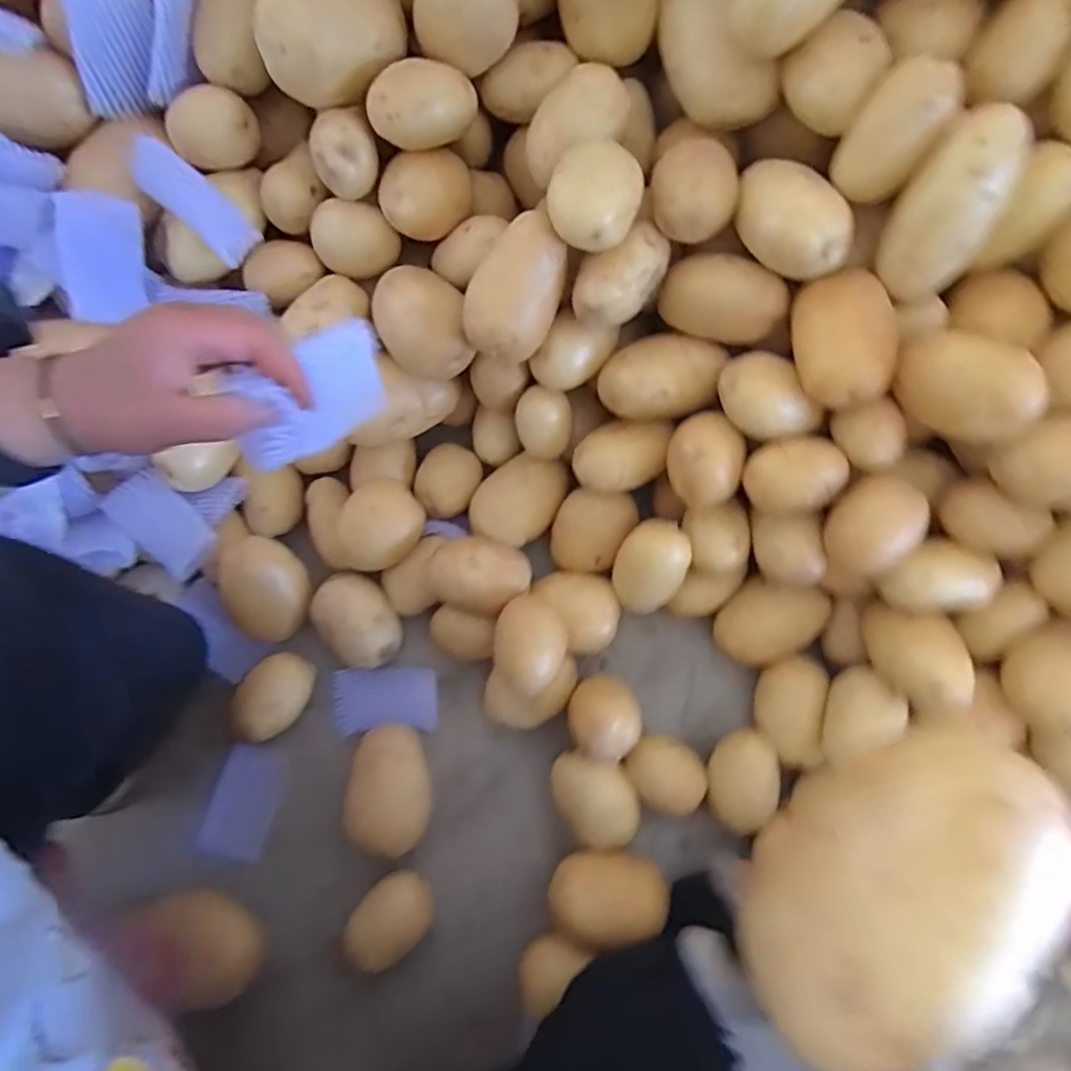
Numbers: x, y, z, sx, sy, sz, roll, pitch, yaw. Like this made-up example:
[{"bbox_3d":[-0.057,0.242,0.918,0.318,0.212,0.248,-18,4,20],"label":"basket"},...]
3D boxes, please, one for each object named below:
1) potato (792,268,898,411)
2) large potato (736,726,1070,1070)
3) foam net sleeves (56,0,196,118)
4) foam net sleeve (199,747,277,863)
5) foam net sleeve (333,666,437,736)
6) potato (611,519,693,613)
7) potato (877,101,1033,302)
[{"bbox_3d":[0.240,-0.152,0.517,0.062,0.064,0.096,-5,79,-1],"label":"potato"},{"bbox_3d":[0.122,0.120,0.221,0.114,0.063,0.065,-40,81,-7],"label":"large potato"},{"bbox_3d":[-0.327,-0.415,0.540,0.131,0.093,0.066,-8,79,-2],"label":"foam net sleeves"},{"bbox_3d":[-0.285,0.262,0.641,0.056,0.005,0.097,20,68,-13],"label":"foam net sleeve"},{"bbox_3d":[-0.152,0.166,0.662,0.100,0.010,0.062,-4,79,-1],"label":"foam net sleeve"},{"bbox_3d":[0.116,0.026,0.624,0.061,0.056,0.093,33,123,19],"label":"potato"},{"bbox_3d":[0.303,-0.236,0.481,0.068,0.134,0.056,24,57,6],"label":"potato"}]

